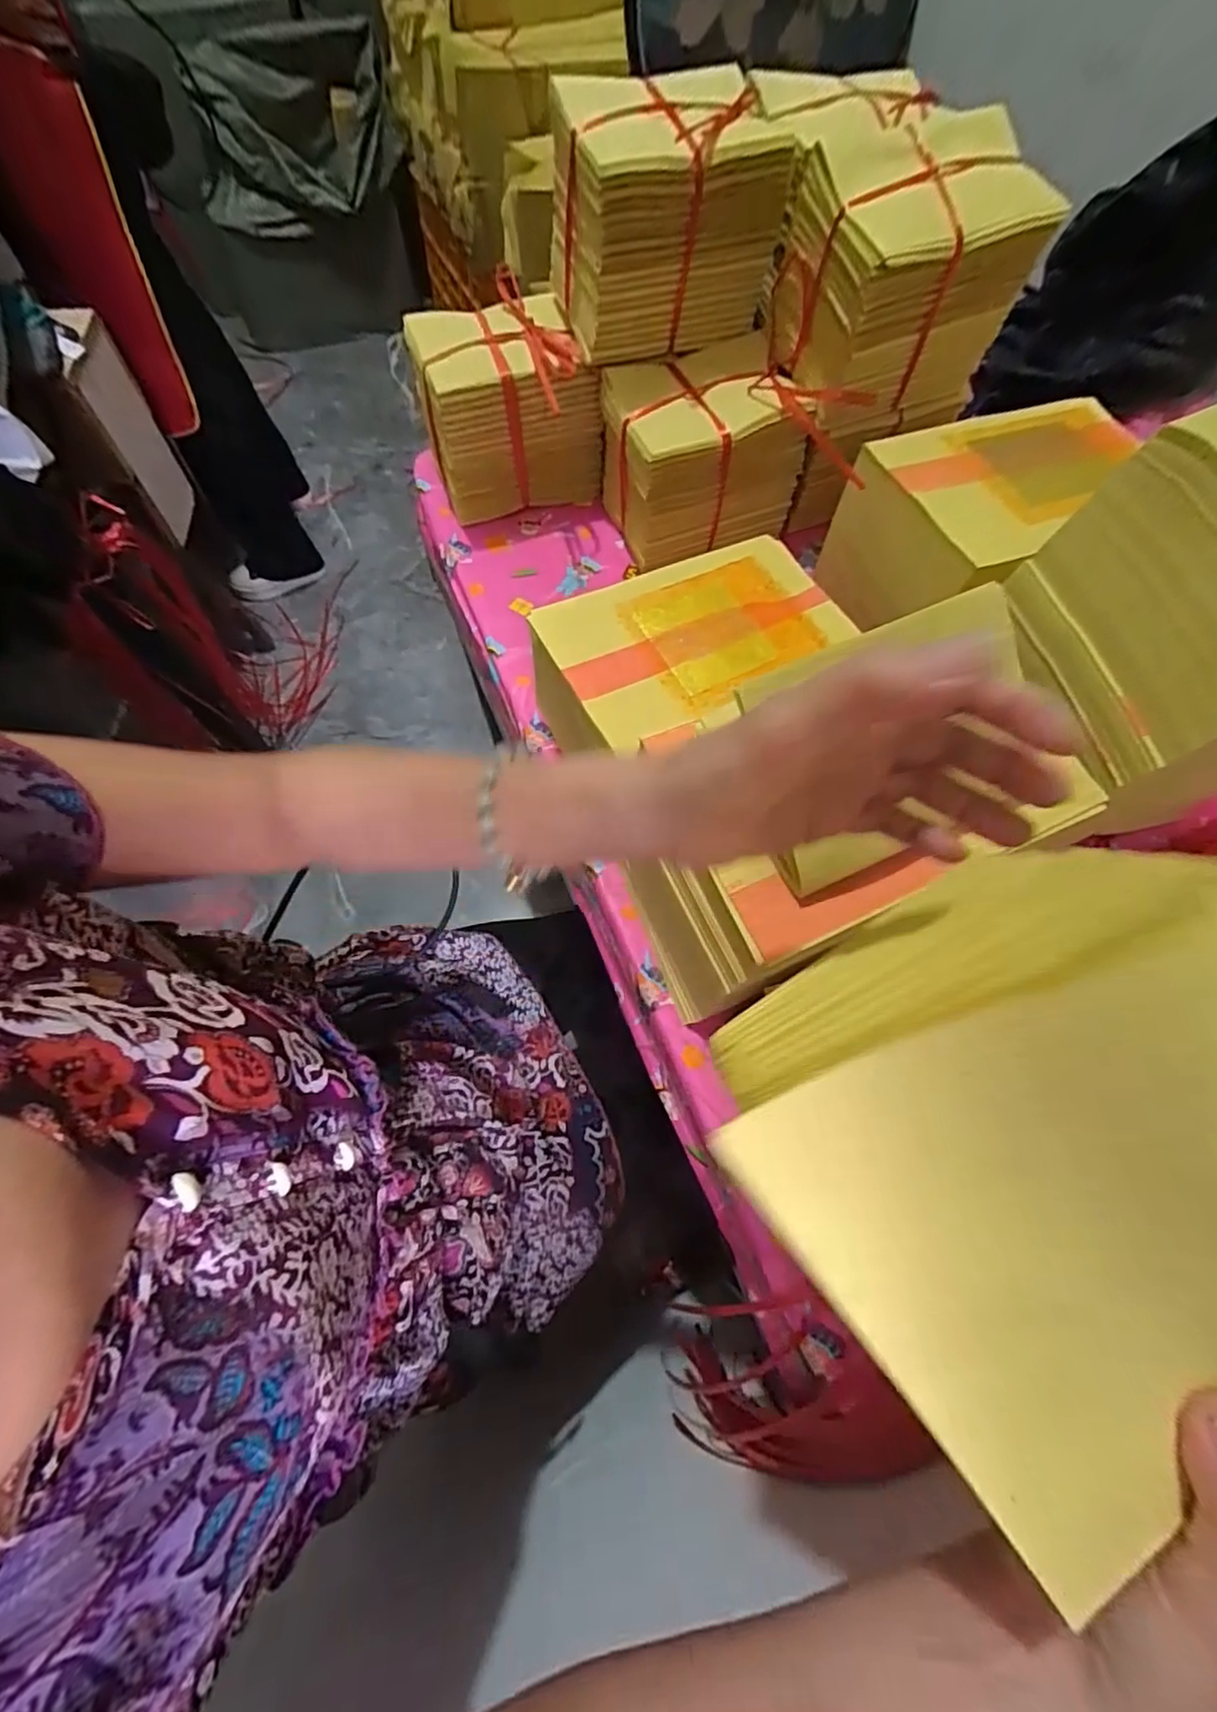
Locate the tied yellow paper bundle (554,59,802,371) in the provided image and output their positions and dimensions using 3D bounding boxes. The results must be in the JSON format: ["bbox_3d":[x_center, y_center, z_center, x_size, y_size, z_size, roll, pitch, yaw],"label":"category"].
[{"bbox_3d":[0.044,-0.547,0.543,0.163,0.152,0.123,-23,69,-12],"label":"tied yellow paper bundle"}]

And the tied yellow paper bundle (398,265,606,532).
[{"bbox_3d":[-0.101,-0.450,0.640,0.165,0.144,0.128,-18,68,-10],"label":"tied yellow paper bundle"}]

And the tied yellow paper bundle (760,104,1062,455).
[{"bbox_3d":[0.240,-0.482,0.530,0.168,0.162,0.131,-17,68,-10],"label":"tied yellow paper bundle"}]

